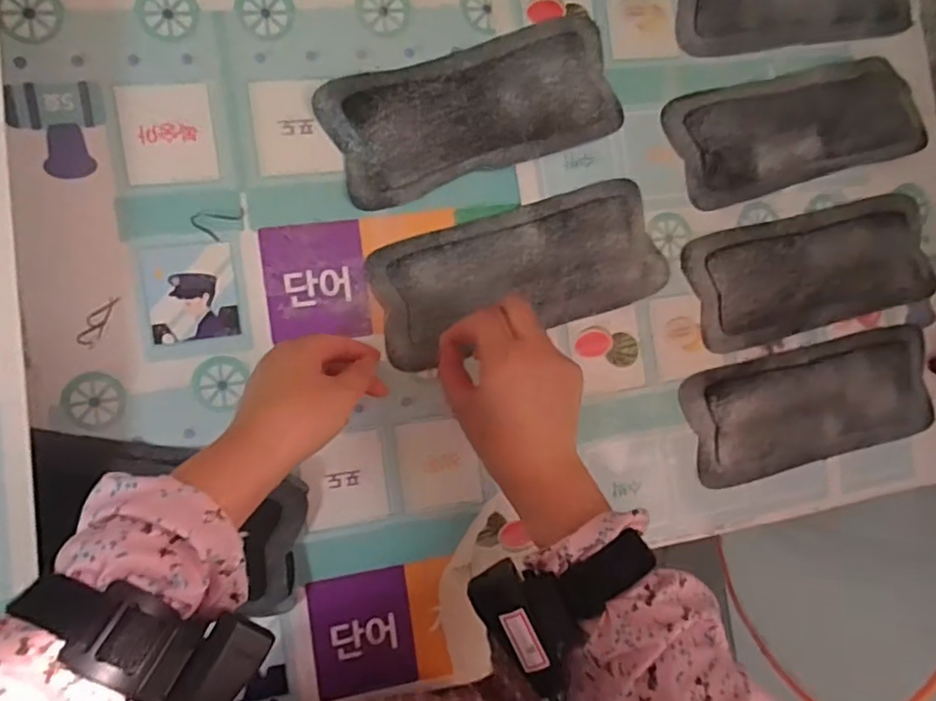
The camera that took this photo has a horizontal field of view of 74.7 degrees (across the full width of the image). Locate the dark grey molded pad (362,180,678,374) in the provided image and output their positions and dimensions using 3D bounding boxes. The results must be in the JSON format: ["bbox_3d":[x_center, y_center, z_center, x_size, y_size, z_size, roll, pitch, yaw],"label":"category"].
[{"bbox_3d":[0.041,-0.061,0.468,0.220,0.013,0.094,-16,93,-8],"label":"dark grey molded pad"}]

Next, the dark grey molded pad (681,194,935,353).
[{"bbox_3d":[0.294,-0.069,0.520,0.219,0.013,0.096,-15,93,-9],"label":"dark grey molded pad"}]

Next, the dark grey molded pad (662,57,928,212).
[{"bbox_3d":[0.279,-0.189,0.516,0.218,0.020,0.093,-15,93,-9],"label":"dark grey molded pad"}]

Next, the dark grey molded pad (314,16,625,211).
[{"bbox_3d":[0.008,-0.184,0.466,0.223,0.013,0.094,-21,94,-9],"label":"dark grey molded pad"}]

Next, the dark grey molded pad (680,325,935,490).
[{"bbox_3d":[0.293,0.045,0.519,0.223,0.018,0.097,-14,93,-9],"label":"dark grey molded pad"}]

